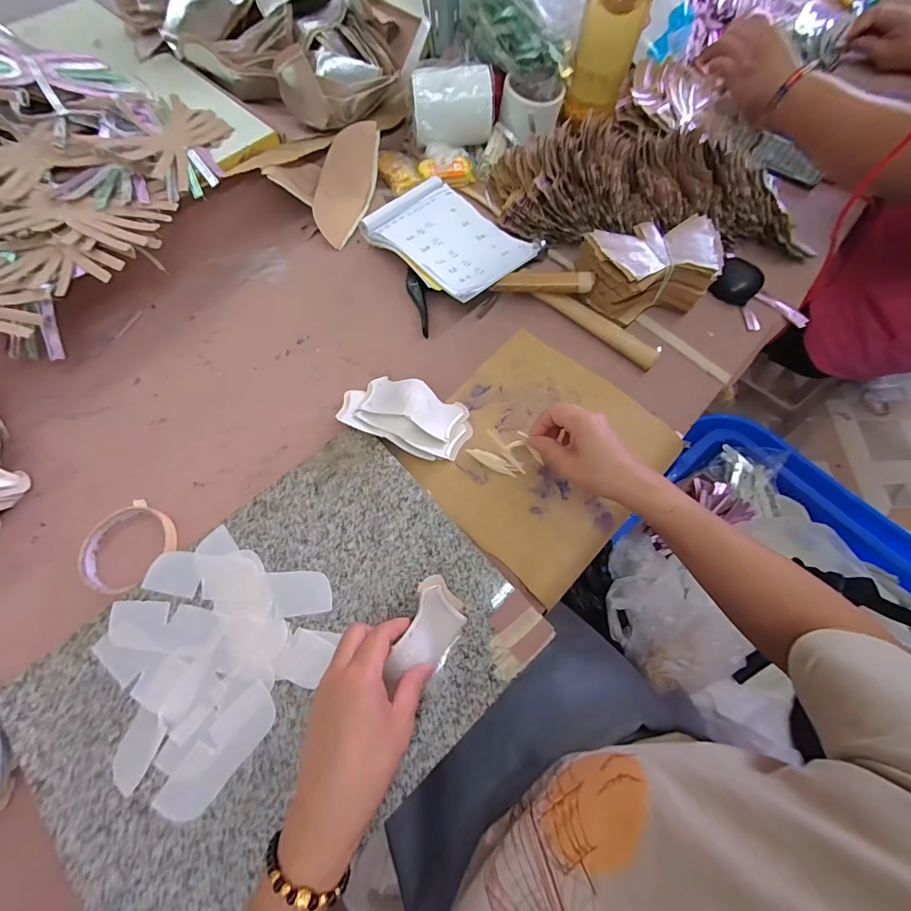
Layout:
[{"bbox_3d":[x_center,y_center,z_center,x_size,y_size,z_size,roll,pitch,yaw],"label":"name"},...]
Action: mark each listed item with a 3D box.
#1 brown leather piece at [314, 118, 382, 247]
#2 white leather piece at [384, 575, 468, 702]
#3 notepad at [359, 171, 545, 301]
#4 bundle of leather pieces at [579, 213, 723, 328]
[{"bbox_3d":[-0.159,-0.385,0.577,0.072,0.031,0.160,22,97,7],"label":"brown leather piece"},{"bbox_3d":[-0.023,0.156,0.346,0.065,0.011,0.085,51,53,-27],"label":"white leather piece"},{"bbox_3d":[-0.009,-0.293,0.541,0.199,0.021,0.148,43,69,13],"label":"notepad"},{"bbox_3d":[0.253,-0.238,0.519,0.168,0.068,0.112,-14,70,-6],"label":"bundle of leather pieces"}]

